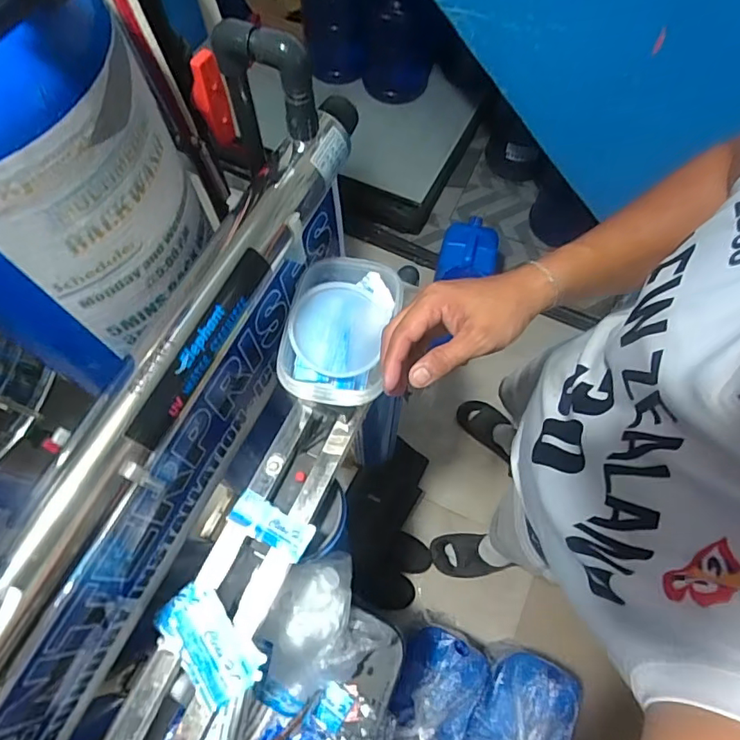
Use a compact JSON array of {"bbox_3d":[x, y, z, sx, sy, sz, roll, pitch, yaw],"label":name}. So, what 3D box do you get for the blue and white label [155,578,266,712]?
[{"bbox_3d":[-0.164,0.276,0.522,0.066,0.010,0.115,-41,71,-15],"label":"blue and white label"}]

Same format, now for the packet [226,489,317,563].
[{"bbox_3d":[-0.111,0.175,0.584,0.093,0.009,0.042,33,70,-3],"label":"packet"}]

